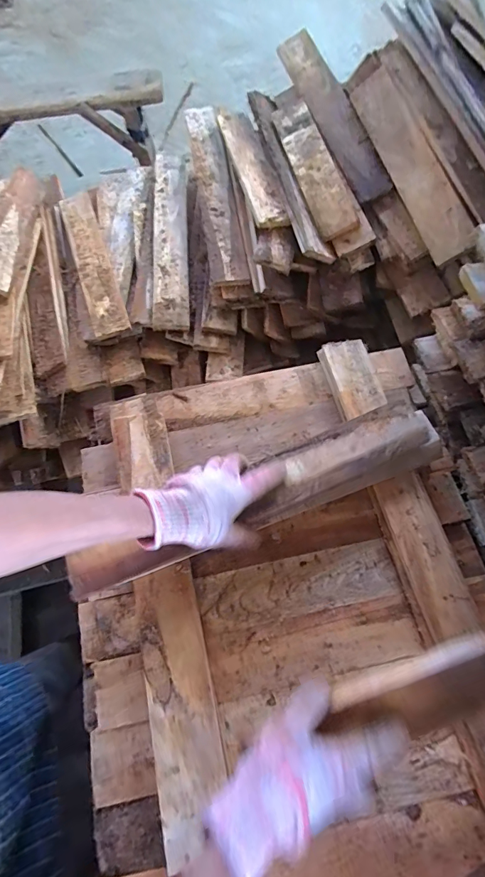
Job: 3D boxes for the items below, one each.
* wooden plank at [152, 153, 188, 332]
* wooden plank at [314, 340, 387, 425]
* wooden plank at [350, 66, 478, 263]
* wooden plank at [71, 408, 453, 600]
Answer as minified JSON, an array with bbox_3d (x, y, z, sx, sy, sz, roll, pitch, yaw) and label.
[{"bbox_3d":[-0.156,-0.446,0.901,0.069,0.026,0.475,-1,68,-6],"label":"wooden plank"},{"bbox_3d":[0.165,-0.089,0.624,0.067,0.028,0.123,-14,66,-2],"label":"wooden plank"},{"bbox_3d":[0.288,-0.482,0.729,0.016,0.071,0.398,-1,67,-44],"label":"wooden plank"},{"bbox_3d":[0.025,0.076,0.523,0.483,0.040,0.085,-22,67,-9],"label":"wooden plank"}]

